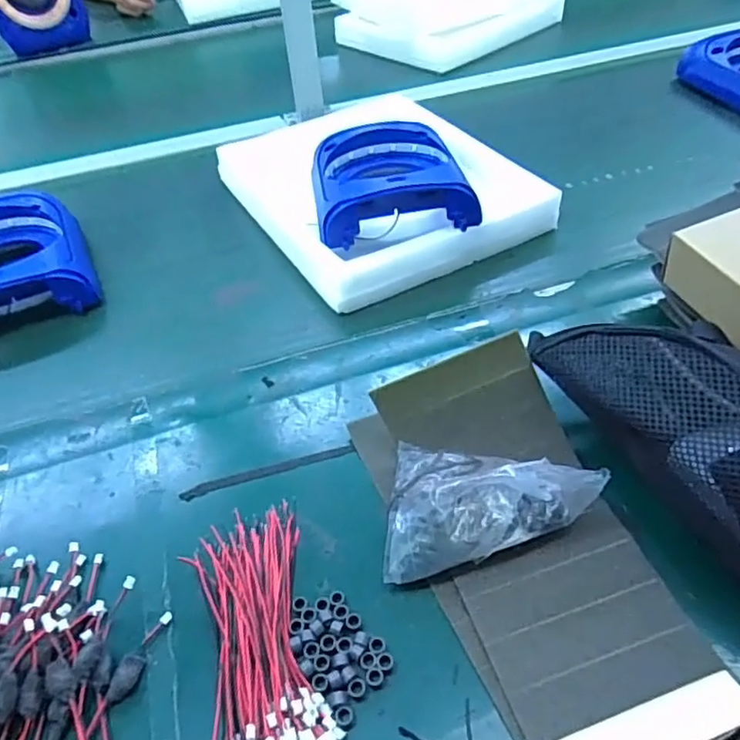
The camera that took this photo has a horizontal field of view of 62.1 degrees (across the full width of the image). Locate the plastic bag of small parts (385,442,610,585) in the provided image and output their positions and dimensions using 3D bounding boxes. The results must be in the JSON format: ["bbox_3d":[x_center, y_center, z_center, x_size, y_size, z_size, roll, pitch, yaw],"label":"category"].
[{"bbox_3d":[0.083,0.084,0.414,0.138,0.065,0.106,3,45,7],"label":"plastic bag of small parts"}]

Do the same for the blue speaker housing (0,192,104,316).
[{"bbox_3d":[-0.415,-0.125,0.707,0.171,0.064,0.217,-21,47,-16],"label":"blue speaker housing"}]

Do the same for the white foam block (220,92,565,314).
[{"bbox_3d":[0.016,-0.235,0.765,0.322,0.055,0.369,-25,48,-20],"label":"white foam block"}]

